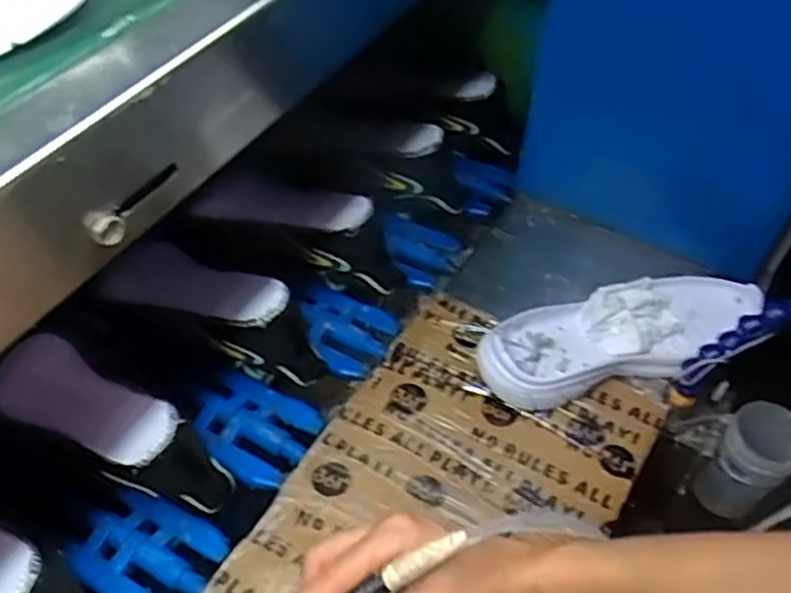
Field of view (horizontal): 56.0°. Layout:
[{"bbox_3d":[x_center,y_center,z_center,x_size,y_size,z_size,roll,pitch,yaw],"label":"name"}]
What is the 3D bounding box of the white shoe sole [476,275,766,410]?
[{"bbox_3d":[0.217,0.038,0.708,0.293,0.051,0.096,-12,54,-14],"label":"white shoe sole"}]

